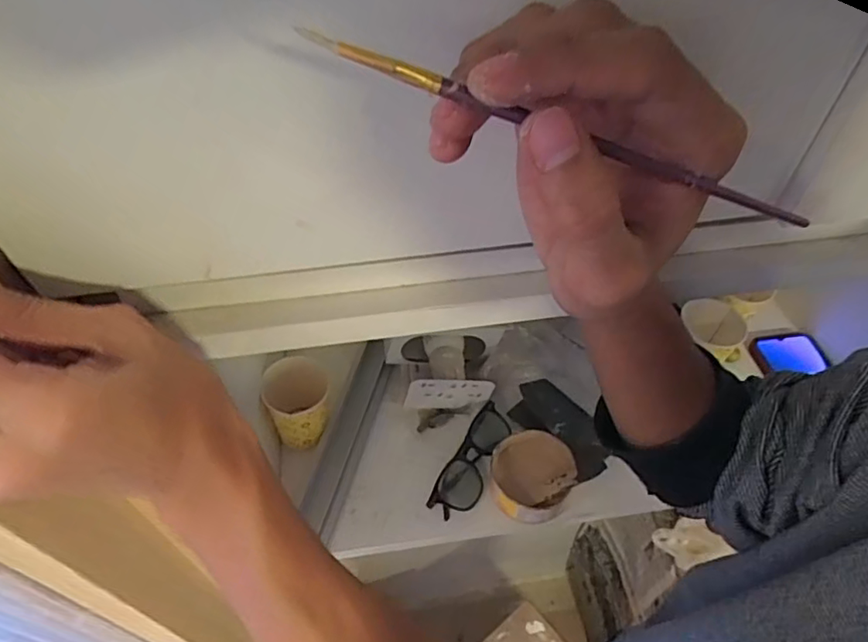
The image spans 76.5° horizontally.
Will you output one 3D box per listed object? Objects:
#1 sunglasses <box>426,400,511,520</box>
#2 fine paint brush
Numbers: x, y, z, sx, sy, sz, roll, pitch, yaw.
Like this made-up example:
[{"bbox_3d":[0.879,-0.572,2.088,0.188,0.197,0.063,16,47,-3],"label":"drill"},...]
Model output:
[{"bbox_3d":[0.044,0.148,0.592,0.043,0.026,0.134,23,53,20],"label":"sunglasses"},{"bbox_3d":[0.044,-0.050,0.153,0.162,0.005,0.005,13,47,-17],"label":"fine paint brush"}]

